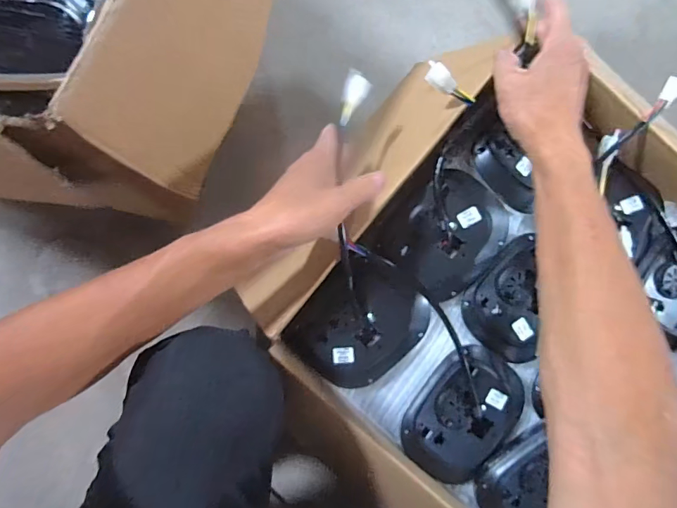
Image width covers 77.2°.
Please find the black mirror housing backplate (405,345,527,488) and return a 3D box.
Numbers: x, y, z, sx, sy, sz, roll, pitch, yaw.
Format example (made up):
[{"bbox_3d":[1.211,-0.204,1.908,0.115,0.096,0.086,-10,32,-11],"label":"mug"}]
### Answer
[{"bbox_3d":[0.132,0.169,0.448,0.104,0.035,0.140,35,84,-3],"label":"black mirror housing backplate"}]

